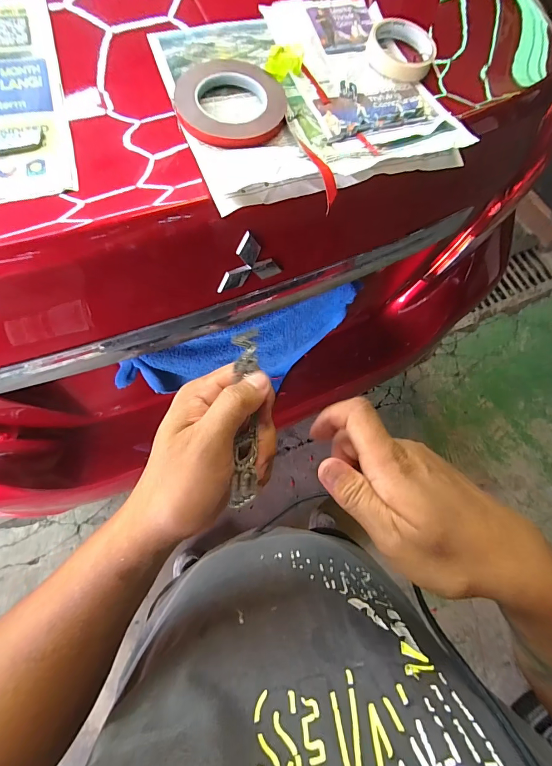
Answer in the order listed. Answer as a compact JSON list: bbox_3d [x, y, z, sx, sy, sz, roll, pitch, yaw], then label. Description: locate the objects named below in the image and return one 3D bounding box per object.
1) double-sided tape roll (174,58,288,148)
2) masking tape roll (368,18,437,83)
[{"bbox_3d":[-0.052,-0.328,0.414,0.122,0.018,0.134,1,69,-2],"label":"double-sided tape roll"},{"bbox_3d":[0.165,-0.439,0.471,0.085,0.019,0.094,8,69,-1],"label":"masking tape roll"}]

